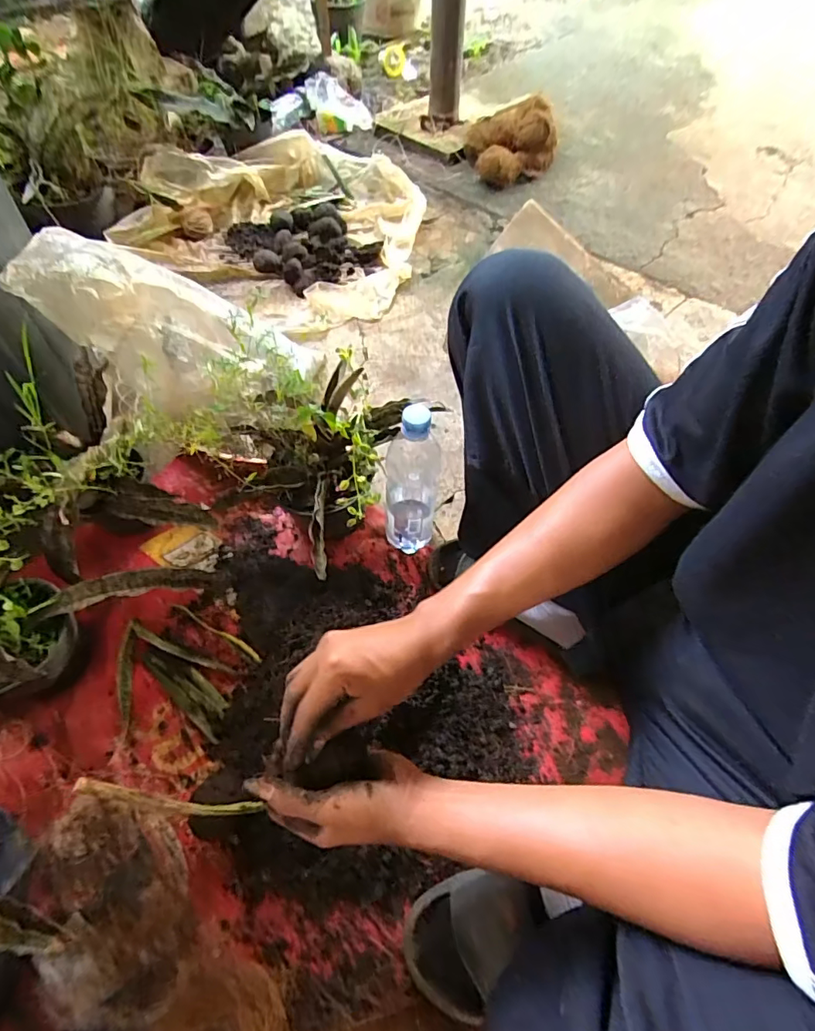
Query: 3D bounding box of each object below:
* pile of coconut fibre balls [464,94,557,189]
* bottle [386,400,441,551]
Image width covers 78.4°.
[{"bbox_3d":[0.264,-0.947,1.264,0.217,0.140,0.171,-22,61,-15],"label":"pile of coconut fibre balls"},{"bbox_3d":[0.005,-0.039,0.641,0.062,0.242,0.080,5,59,2],"label":"bottle"}]

